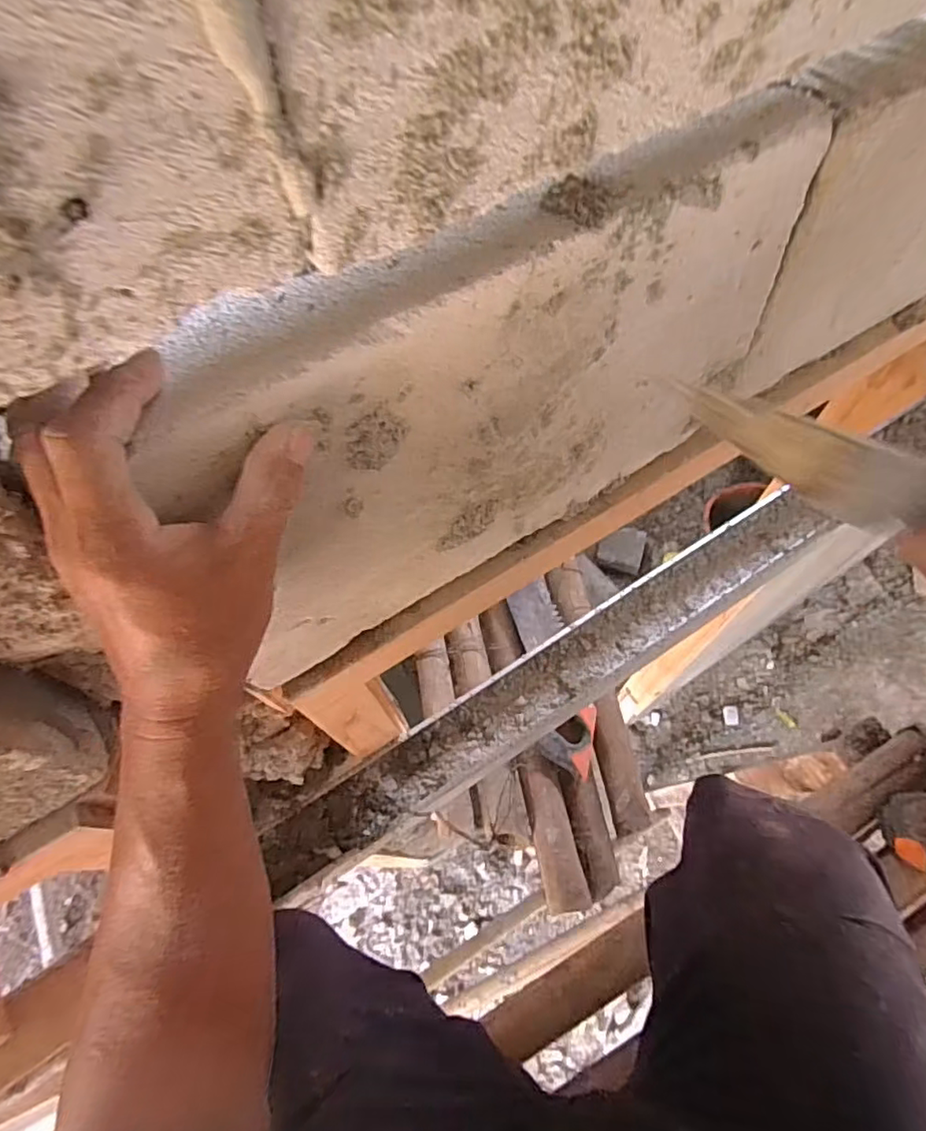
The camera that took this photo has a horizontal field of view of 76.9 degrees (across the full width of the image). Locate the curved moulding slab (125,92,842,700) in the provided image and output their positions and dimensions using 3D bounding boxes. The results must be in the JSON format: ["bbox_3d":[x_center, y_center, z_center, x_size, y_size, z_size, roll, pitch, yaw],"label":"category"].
[{"bbox_3d":[0.019,-0.083,0.313,0.343,0.196,0.057,-30,65,-12],"label":"curved moulding slab"}]

